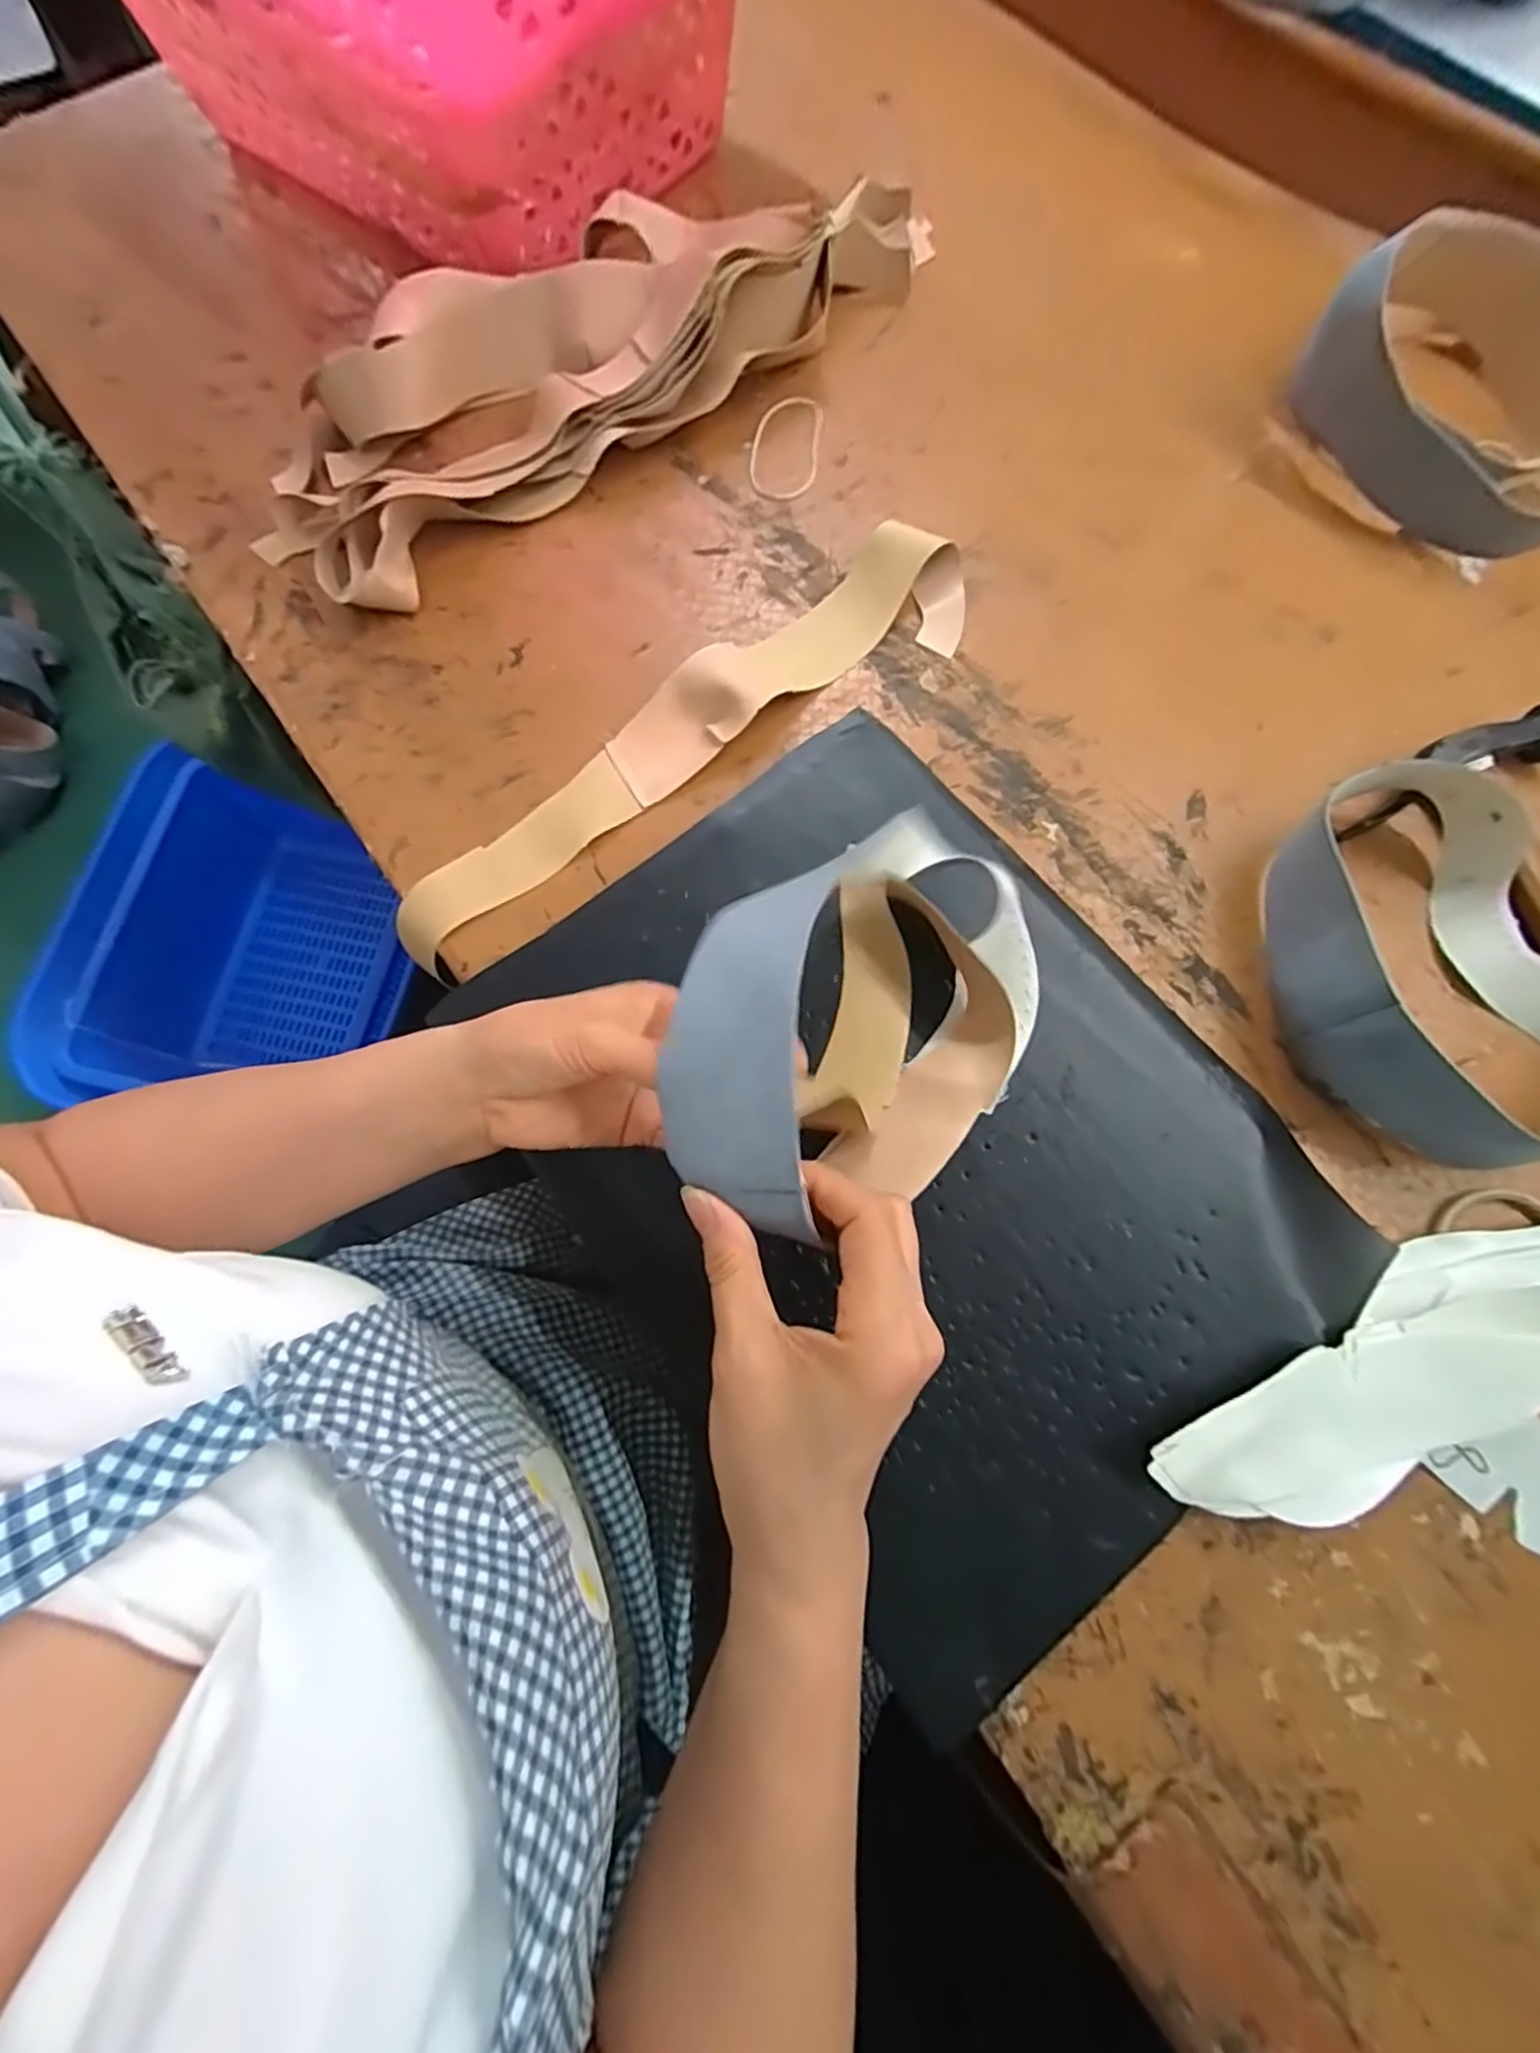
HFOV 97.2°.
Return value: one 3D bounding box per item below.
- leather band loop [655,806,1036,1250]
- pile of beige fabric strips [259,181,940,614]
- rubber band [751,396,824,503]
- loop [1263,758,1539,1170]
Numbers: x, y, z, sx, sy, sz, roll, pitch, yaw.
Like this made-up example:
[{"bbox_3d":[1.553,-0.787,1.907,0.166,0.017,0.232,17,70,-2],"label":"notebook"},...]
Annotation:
[{"bbox_3d":[0.045,0.002,0.306,0.196,0.080,0.130,-14,73,-44],"label":"leather band loop"},{"bbox_3d":[-0.123,-0.478,0.474,0.527,0.060,0.170,-38,79,-8],"label":"pile of beige fabric strips"},{"bbox_3d":[0.012,-0.415,0.484,0.047,0.004,0.100,6,76,2],"label":"rubber band"},{"bbox_3d":[0.358,-0.037,0.364,0.160,0.057,0.209,-15,77,-4],"label":"loop"}]

